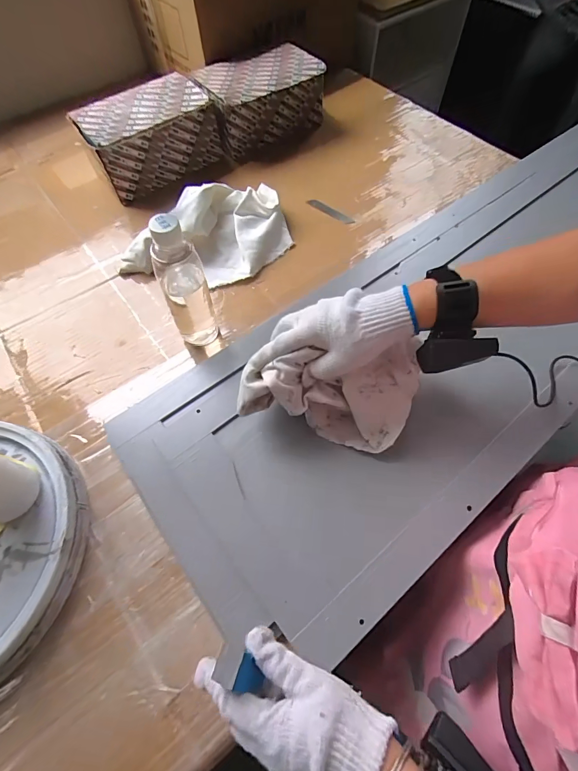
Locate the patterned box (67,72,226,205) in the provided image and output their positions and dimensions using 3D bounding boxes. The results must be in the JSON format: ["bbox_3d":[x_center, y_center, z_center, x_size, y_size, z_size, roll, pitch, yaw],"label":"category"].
[{"bbox_3d":[-0.263,-0.477,0.716,0.229,0.111,0.137,-34,65,-16],"label":"patterned box"}]

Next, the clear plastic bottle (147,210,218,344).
[{"bbox_3d":[-0.139,-0.135,0.481,0.057,0.193,0.057,-24,62,-12],"label":"clear plastic bottle"}]

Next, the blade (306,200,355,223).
[{"bbox_3d":[0.075,-0.317,0.678,0.097,0.004,0.017,35,81,16],"label":"blade"}]

